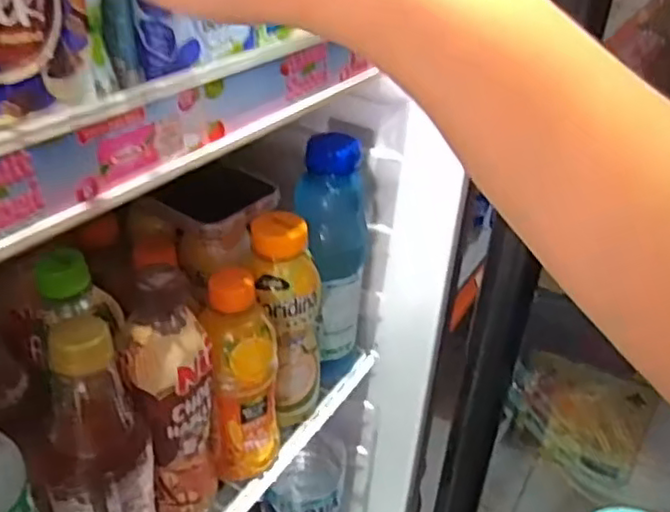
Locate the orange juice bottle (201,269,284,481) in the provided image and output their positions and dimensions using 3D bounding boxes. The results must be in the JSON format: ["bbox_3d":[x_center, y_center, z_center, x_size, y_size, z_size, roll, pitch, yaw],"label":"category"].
[{"bbox_3d":[-0.063,0.084,0.454,0.046,0.155,0.045,1,33,-4],"label":"orange juice bottle"}]

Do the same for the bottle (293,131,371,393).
[{"bbox_3d":[-0.002,0.004,0.533,0.055,0.225,0.056,4,33,0],"label":"bottle"}]

